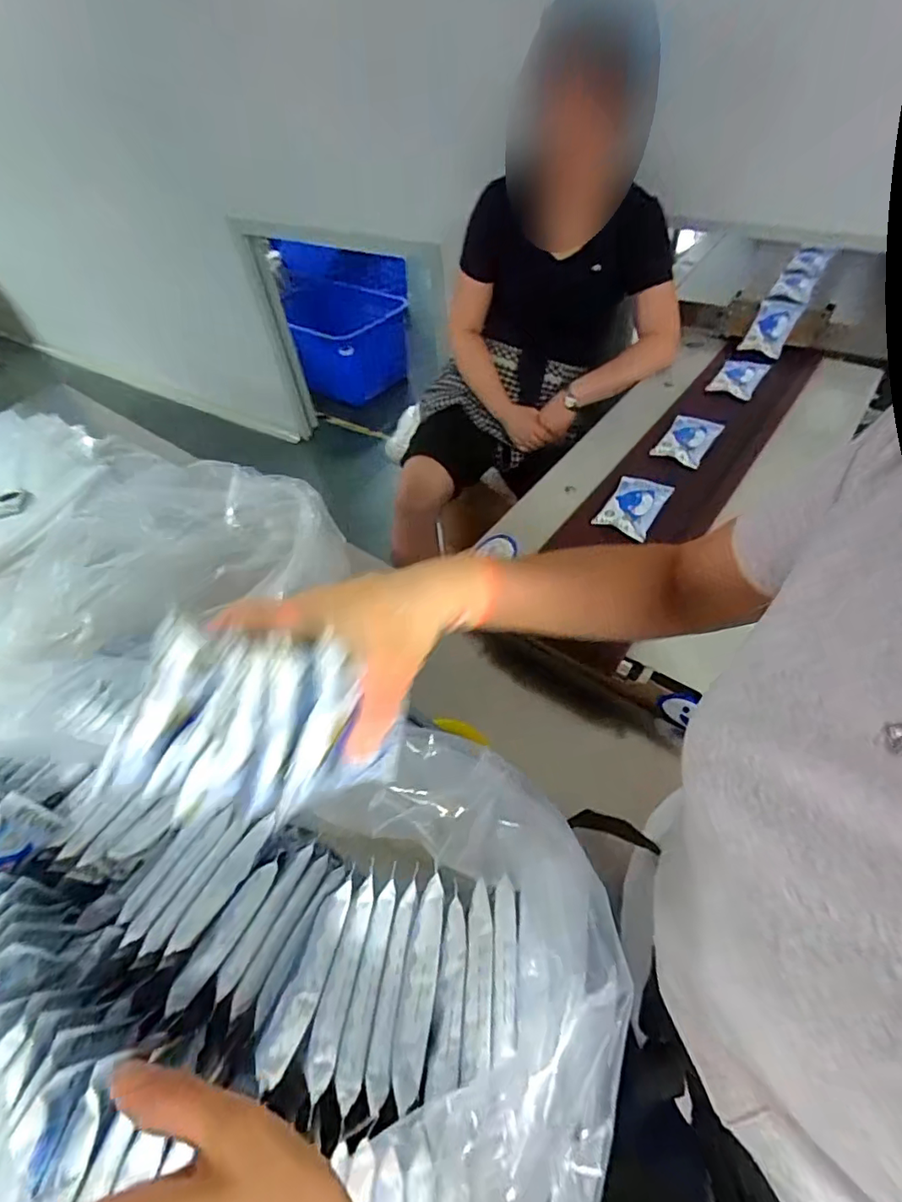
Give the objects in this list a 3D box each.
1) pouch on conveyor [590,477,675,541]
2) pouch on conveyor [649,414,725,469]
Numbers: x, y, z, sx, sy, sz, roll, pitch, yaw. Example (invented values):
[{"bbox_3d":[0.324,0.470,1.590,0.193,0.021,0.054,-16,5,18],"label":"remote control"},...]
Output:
[{"bbox_3d":[0.300,-0.159,0.877,0.084,0.024,0.125,27,57,22],"label":"pouch on conveyor"},{"bbox_3d":[0.427,-0.293,0.960,0.082,0.026,0.120,30,58,24],"label":"pouch on conveyor"}]

